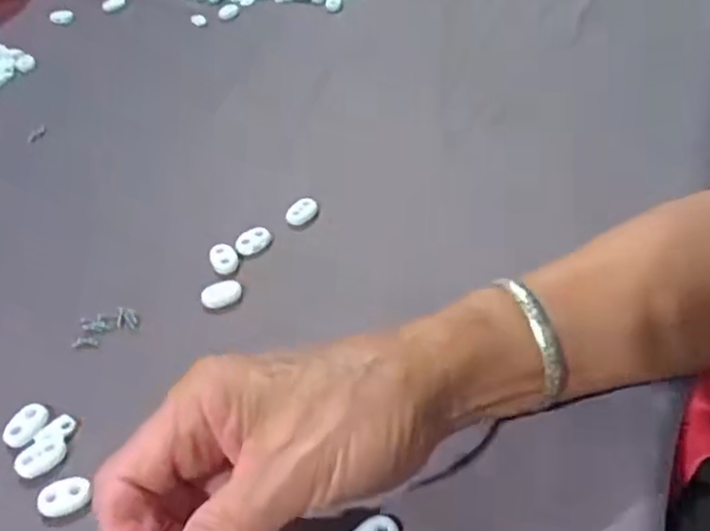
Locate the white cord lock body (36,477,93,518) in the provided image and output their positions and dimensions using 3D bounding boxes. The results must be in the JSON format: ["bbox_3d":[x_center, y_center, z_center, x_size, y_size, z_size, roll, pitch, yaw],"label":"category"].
[{"bbox_3d":[-0.127,0.101,0.301,0.022,0.005,0.015,-18,45,-12],"label":"white cord lock body"}]

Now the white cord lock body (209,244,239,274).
[{"bbox_3d":[-0.077,-0.005,0.402,0.015,0.009,0.018,-18,45,-12],"label":"white cord lock body"}]

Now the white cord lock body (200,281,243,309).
[{"bbox_3d":[-0.074,0.015,0.382,0.022,0.008,0.013,-18,45,-12],"label":"white cord lock body"}]

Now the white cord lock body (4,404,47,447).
[{"bbox_3d":[-0.157,0.075,0.327,0.015,0.005,0.021,19,49,23],"label":"white cord lock body"}]

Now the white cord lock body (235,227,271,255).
[{"bbox_3d":[-0.061,-0.014,0.411,0.022,0.011,0.011,-29,49,-22],"label":"white cord lock body"}]

